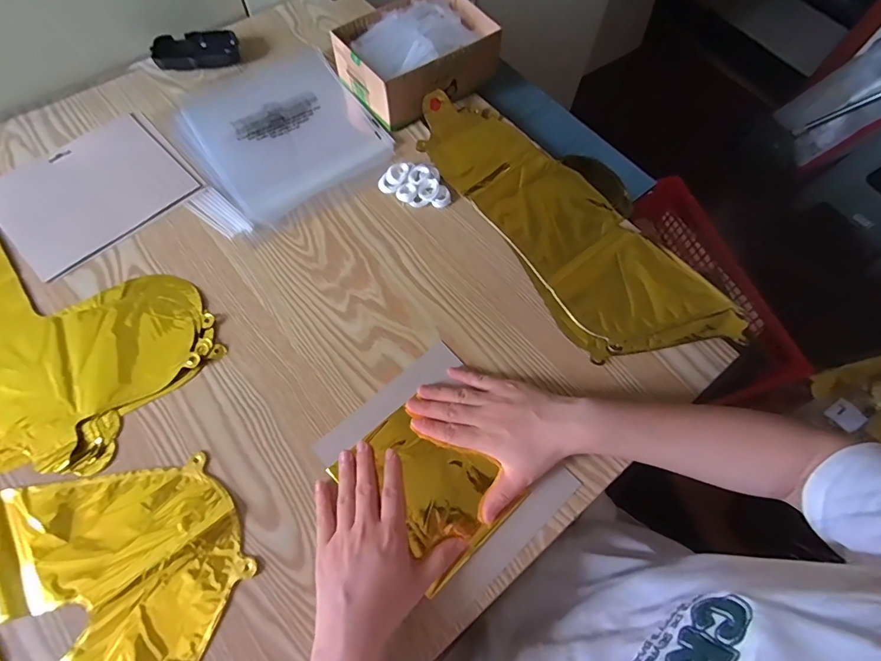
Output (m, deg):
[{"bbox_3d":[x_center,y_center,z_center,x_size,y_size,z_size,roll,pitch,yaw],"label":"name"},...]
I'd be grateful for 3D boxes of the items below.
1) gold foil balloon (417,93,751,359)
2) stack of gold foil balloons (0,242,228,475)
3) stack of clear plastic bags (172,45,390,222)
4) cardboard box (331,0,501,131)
[{"bbox_3d":[0.140,-0.136,0.518,0.168,0.017,0.420,-32,71,-14],"label":"gold foil balloon"},{"bbox_3d":[-0.456,-0.029,0.458,0.422,0.008,0.245,35,70,13],"label":"stack of gold foil balloons"},{"bbox_3d":[-0.205,-0.258,0.564,0.215,0.010,0.242,-36,72,-16],"label":"stack of clear plastic bags"},{"bbox_3d":[-0.029,-0.362,0.582,0.188,0.075,0.137,-34,71,-15],"label":"cardboard box"}]

